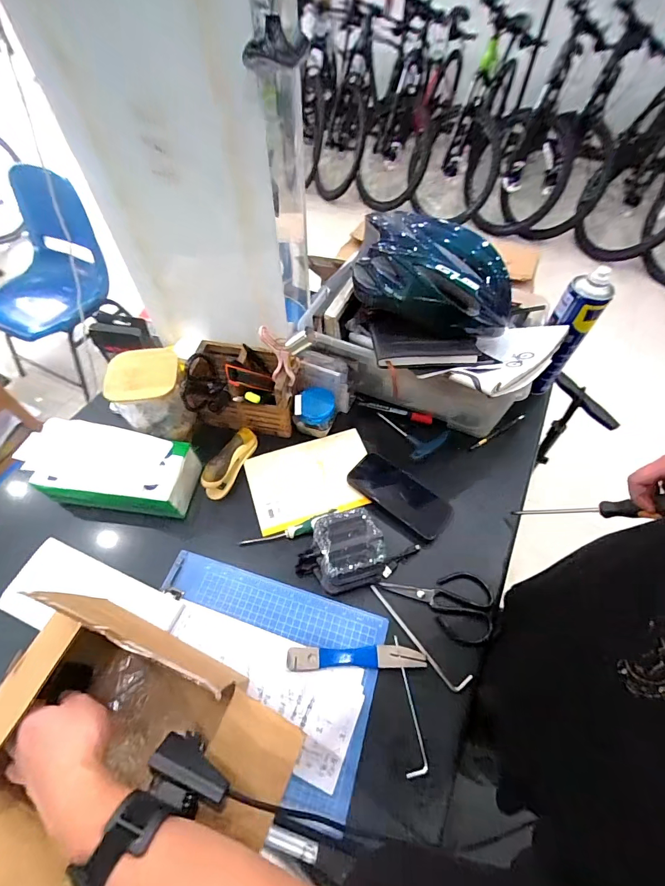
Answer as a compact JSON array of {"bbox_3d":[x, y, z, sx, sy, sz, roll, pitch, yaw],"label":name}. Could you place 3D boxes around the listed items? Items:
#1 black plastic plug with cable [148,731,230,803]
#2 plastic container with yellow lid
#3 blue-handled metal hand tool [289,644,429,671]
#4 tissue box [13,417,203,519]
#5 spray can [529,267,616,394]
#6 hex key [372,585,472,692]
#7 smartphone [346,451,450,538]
[{"bbox_3d":[-0.116,0.270,0.327,0.066,0.026,0.027,18,58,12],"label":"black plastic plug with cable"},{"bbox_3d":[-0.274,-0.079,0.604,0.112,0.130,0.092,-18,58,-12],"label":"plastic container with yellow lid"},{"bbox_3d":[0.030,0.274,0.494,0.173,0.008,0.026,-1,56,-1],"label":"blue-handled metal hand tool"},{"bbox_3d":[-0.335,0.039,0.593,0.238,0.070,0.106,8,57,5],"label":"tissue box"},{"bbox_3d":[0.395,-0.182,0.658,0.066,0.212,0.069,-13,58,-9],"label":"spray can"},{"bbox_3d":[0.107,0.255,0.508,0.161,0.005,0.029,38,64,22],"label":"hex key"},{"bbox_3d":[0.109,0.080,0.616,0.164,0.007,0.074,34,62,11],"label":"smartphone"}]

